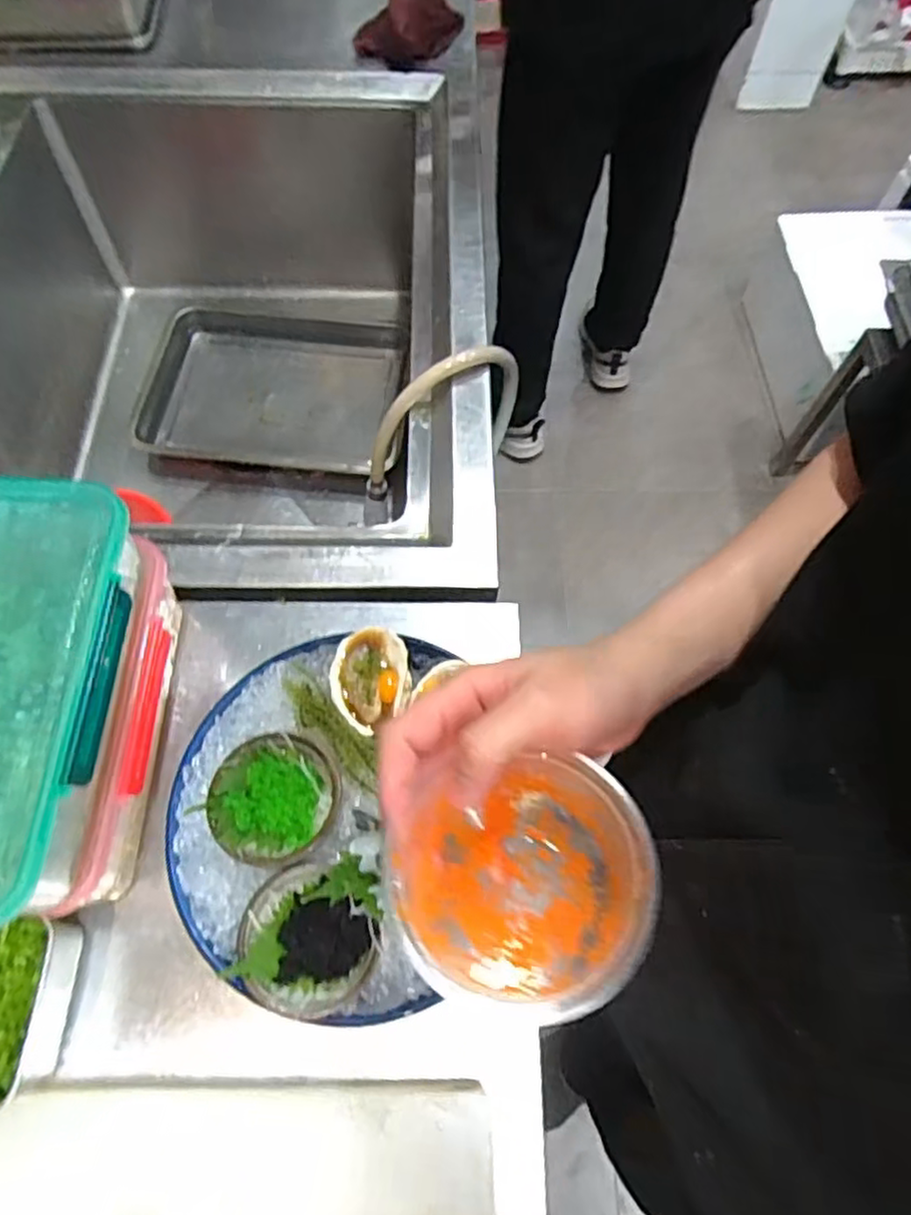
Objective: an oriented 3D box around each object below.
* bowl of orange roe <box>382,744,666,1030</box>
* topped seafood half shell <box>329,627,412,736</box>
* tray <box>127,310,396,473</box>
[{"bbox_3d":[0.030,0.118,0.293,0.106,0.056,0.092,-31,69,-14],"label":"bowl of orange roe"},{"bbox_3d":[-0.059,0.049,0.477,0.054,0.014,0.075,-8,65,-4],"label":"topped seafood half shell"},{"bbox_3d":[-0.278,-0.323,1.051,0.370,0.055,0.285,5,65,2],"label":"tray"}]

